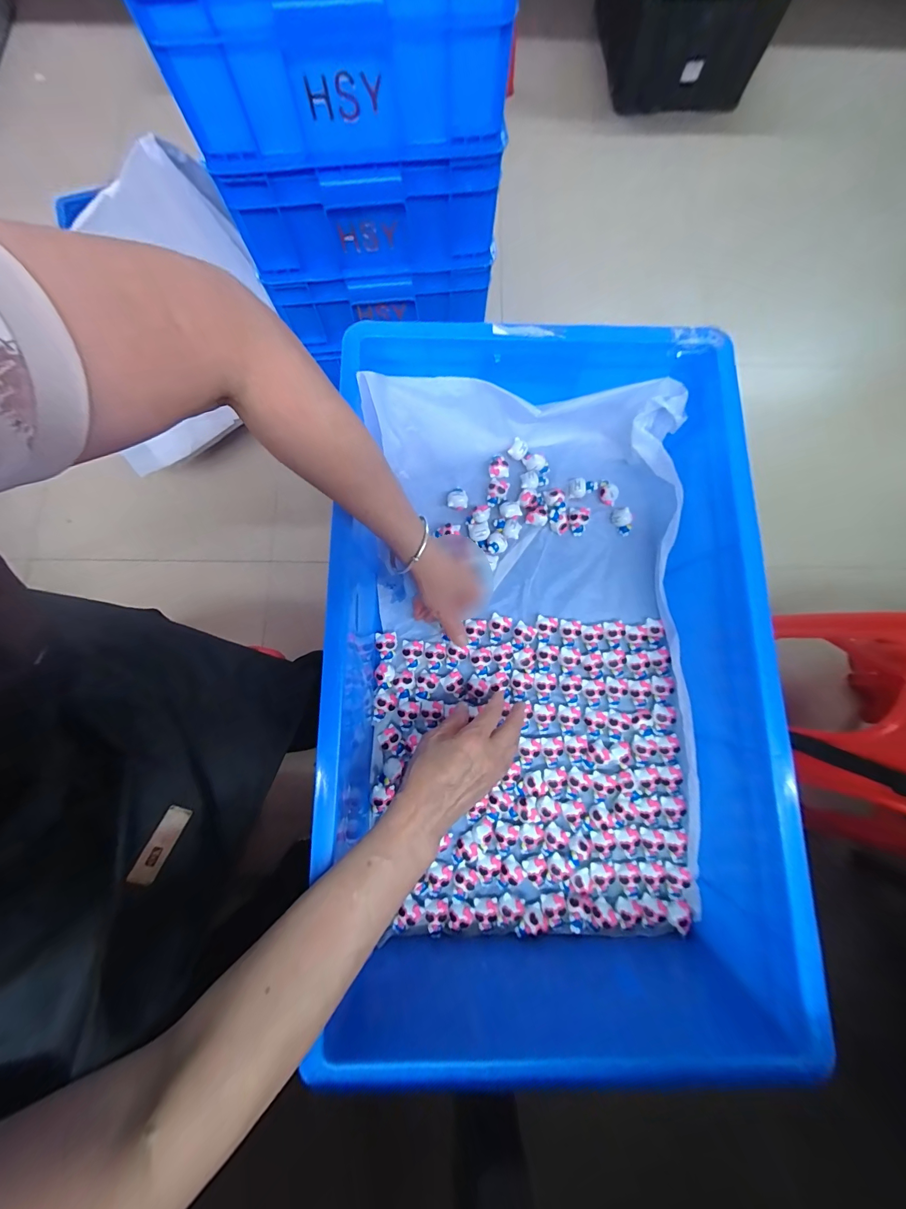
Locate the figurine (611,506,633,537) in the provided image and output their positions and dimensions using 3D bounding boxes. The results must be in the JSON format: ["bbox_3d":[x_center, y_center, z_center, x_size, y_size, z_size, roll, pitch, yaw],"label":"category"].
[{"bbox_3d":[0.216,-0.107,0.487,0.017,0.024,0.036,-31,82,-6],"label":"figurine"}]

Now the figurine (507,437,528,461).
[{"bbox_3d":[0.087,-0.205,0.504,0.022,0.013,0.024,0,80,-1],"label":"figurine"}]

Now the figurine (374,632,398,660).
[{"bbox_3d":[-0.079,0.050,0.457,0.025,0.018,0.031,-6,80,-2],"label":"figurine"}]

